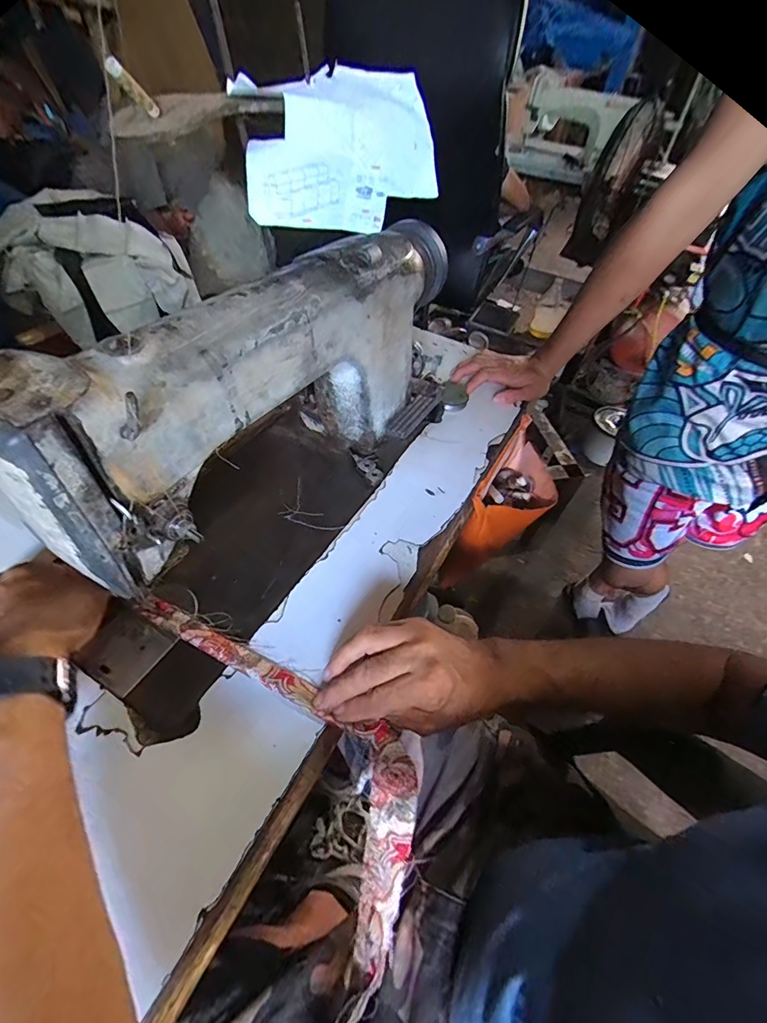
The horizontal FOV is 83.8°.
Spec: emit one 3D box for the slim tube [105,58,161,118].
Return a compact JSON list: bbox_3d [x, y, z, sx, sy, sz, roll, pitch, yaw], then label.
[{"bbox_3d":[-0.289,-0.490,0.498,0.021,0.014,0.067,18,7,13],"label":"slim tube"}]

